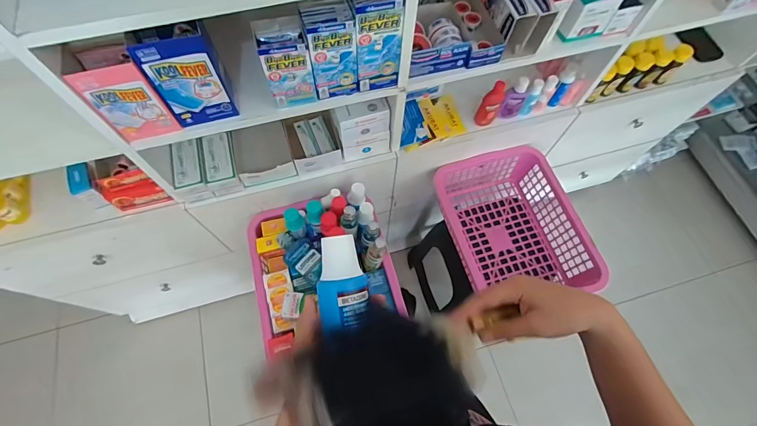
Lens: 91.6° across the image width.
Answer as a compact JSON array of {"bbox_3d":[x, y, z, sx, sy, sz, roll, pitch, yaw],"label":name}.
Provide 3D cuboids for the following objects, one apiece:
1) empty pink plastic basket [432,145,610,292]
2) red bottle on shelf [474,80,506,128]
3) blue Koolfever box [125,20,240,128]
[{"bbox_3d":[0.337,0.042,0.975,0.300,0.155,0.389,-14,67,-8],"label":"empty pink plastic basket"},{"bbox_3d":[0.264,-0.257,0.857,0.042,0.129,0.040,25,67,9],"label":"red bottle on shelf"},{"bbox_3d":[-0.294,-0.217,0.574,0.093,0.151,0.062,-15,67,-8],"label":"blue Koolfever box"}]

